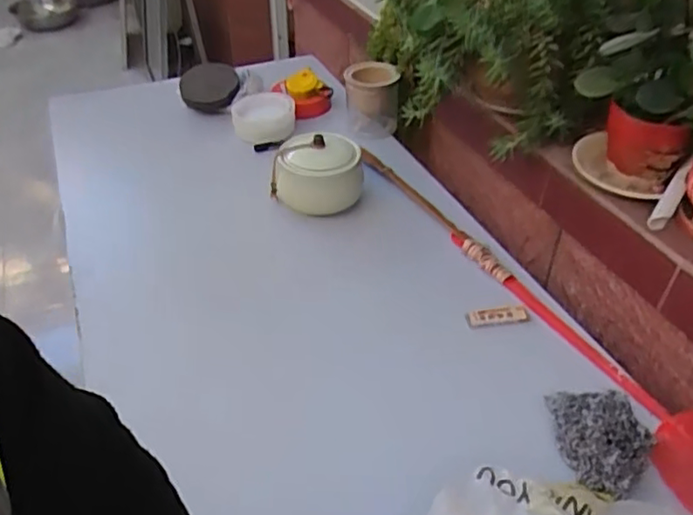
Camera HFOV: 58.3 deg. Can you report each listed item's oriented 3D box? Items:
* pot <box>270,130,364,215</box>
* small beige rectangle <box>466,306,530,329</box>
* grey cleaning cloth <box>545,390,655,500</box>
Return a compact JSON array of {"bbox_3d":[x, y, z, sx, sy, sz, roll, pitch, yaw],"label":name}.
[{"bbox_3d":[-0.049,-0.129,0.990,0.137,0.105,0.135,0,40,0],"label":"pot"},{"bbox_3d":[0.196,0.075,0.803,0.075,0.010,0.023,-4,40,-5],"label":"small beige rectangle"},{"bbox_3d":[0.270,0.184,0.641,0.091,0.042,0.127,-1,40,-1],"label":"grey cleaning cloth"}]

